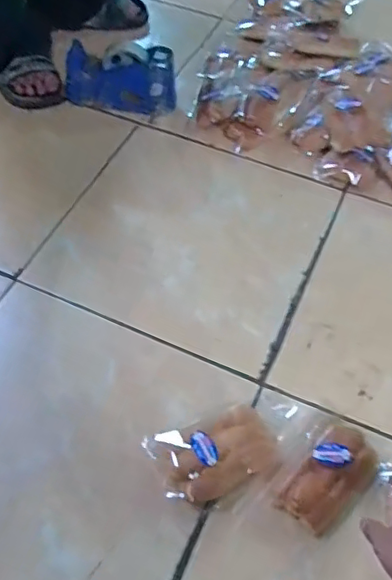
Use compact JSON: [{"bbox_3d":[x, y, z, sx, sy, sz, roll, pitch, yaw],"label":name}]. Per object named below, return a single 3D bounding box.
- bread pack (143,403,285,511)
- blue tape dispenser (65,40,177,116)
[{"bbox_3d":[0.026,0.204,0.699,0.147,0.037,0.109,-20,58,-14],"label":"bread pack"},{"bbox_3d":[-0.145,-0.401,1.073,0.212,0.095,0.099,4,56,2],"label":"blue tape dispenser"}]

